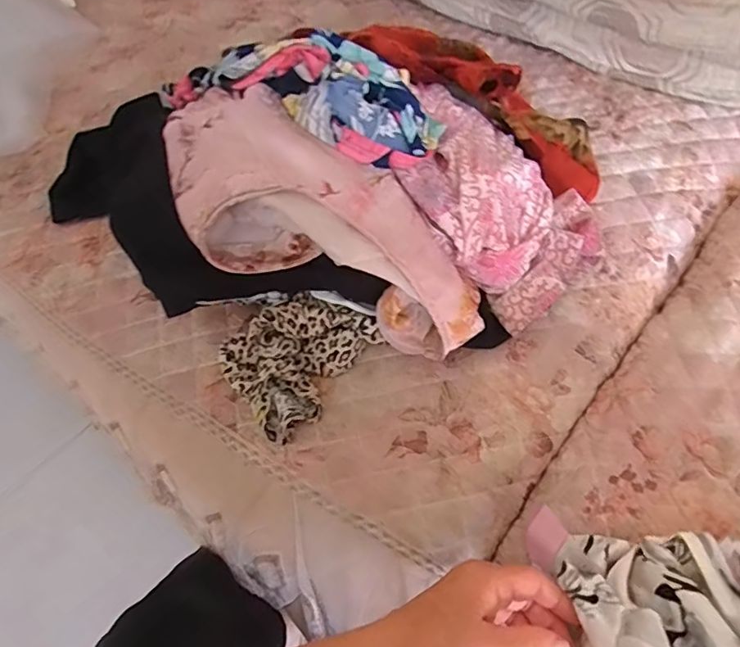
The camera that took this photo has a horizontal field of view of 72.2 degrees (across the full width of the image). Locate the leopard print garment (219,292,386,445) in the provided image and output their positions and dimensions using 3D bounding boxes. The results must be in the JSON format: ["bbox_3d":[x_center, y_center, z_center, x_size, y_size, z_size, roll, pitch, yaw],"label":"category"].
[{"bbox_3d":[-0.063,0.026,0.453,0.141,0.056,0.100,-35,63,-19],"label":"leopard print garment"}]

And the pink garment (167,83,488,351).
[{"bbox_3d":[-0.037,-0.075,0.411,0.281,0.070,0.131,33,62,-6],"label":"pink garment"}]

